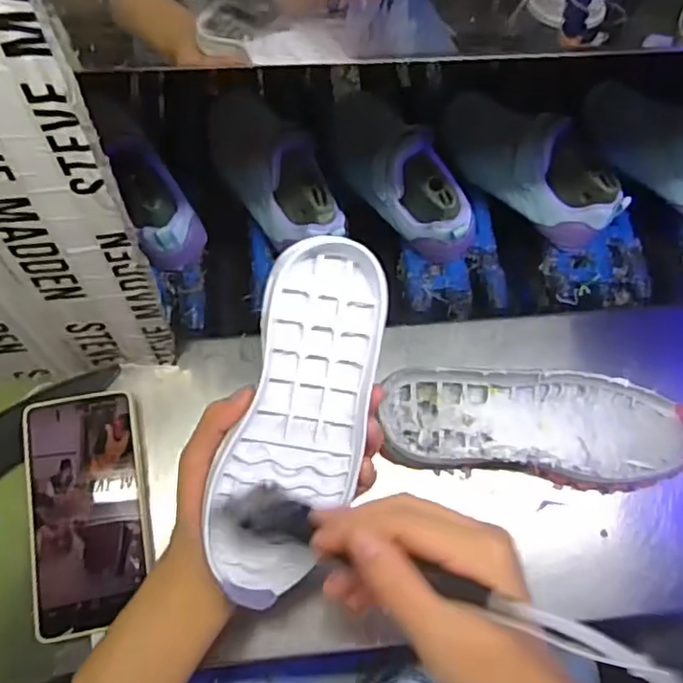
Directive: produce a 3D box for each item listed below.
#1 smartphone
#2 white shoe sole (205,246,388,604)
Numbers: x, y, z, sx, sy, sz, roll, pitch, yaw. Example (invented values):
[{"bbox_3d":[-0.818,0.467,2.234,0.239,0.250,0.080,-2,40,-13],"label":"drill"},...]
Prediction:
[{"bbox_3d":[-0.182,0.119,0.441,0.080,0.012,0.163,-7,74,-4],"label":"smartphone"},{"bbox_3d":[-0.023,0.045,0.342,0.069,0.024,0.200,16,93,9],"label":"white shoe sole"}]

